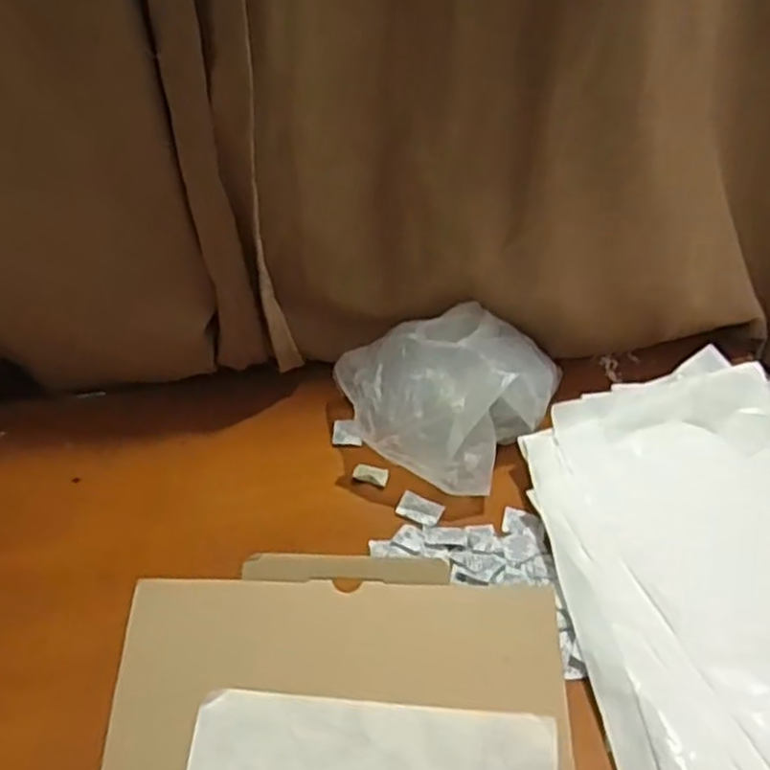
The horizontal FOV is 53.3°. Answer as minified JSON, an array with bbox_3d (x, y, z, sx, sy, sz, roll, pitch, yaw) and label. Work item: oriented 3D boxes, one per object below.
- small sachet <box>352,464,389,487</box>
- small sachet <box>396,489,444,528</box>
[{"bbox_3d":[-0.014,0.089,0.765,0.034,0.005,0.021,12,43,9],"label":"small sachet"},{"bbox_3d":[0.034,0.119,0.738,0.042,0.004,0.031,21,45,19],"label":"small sachet"}]

